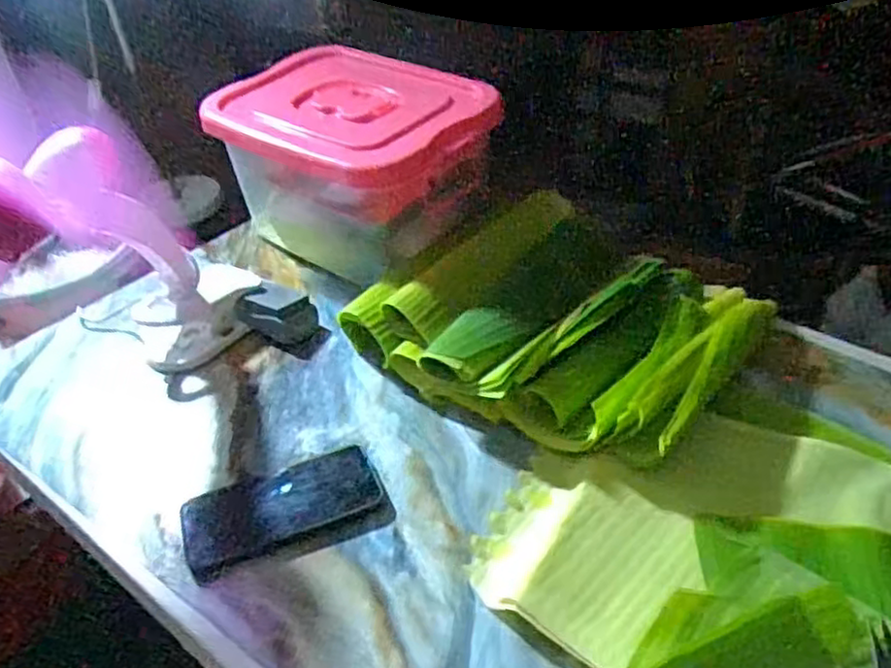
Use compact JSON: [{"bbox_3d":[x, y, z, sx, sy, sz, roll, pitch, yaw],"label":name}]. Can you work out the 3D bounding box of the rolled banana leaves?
[{"bbox_3d":[0.113,-0.017,0.711,0.328,0.095,0.285,26,47,32],"label":"rolled banana leaves"}]

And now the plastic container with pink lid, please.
[{"bbox_3d":[-0.111,-0.204,0.861,0.336,0.185,0.227,24,46,30],"label":"plastic container with pink lid"}]

